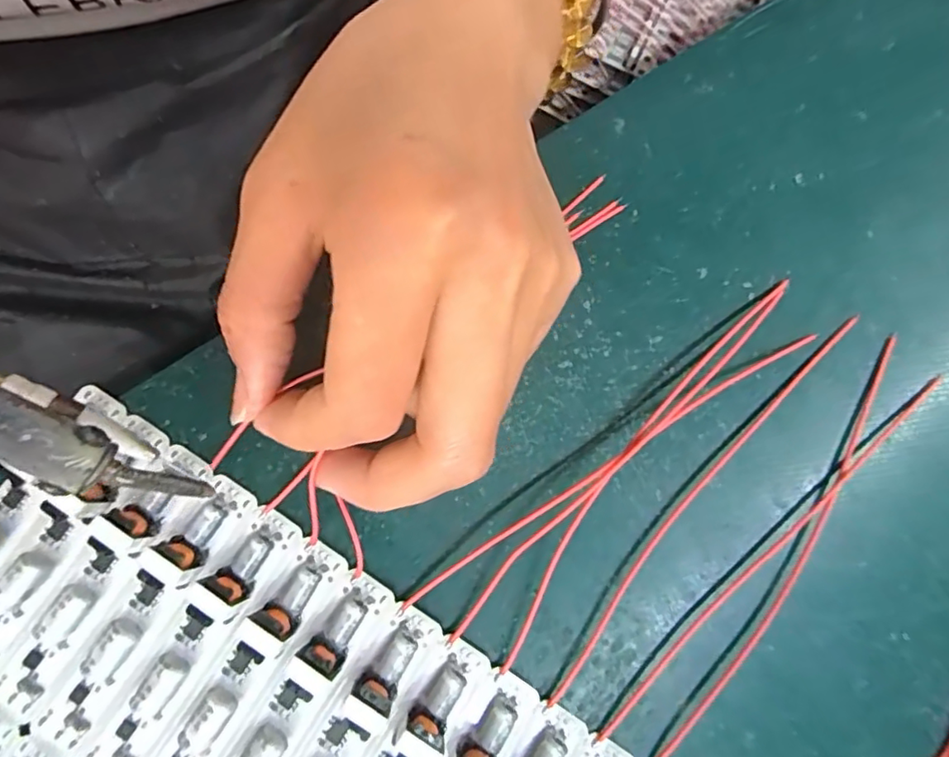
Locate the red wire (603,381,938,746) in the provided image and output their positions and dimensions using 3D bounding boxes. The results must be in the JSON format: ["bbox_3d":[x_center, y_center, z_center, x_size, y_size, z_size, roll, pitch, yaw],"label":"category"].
[{"bbox_3d":[0.082,0.047,0.155,0.134,0.007,0.005,-41,82,-10],"label":"red wire"}]

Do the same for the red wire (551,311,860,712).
[{"bbox_3d":[0.064,0.032,0.158,0.009,0.006,0.138,42,80,7],"label":"red wire"}]

